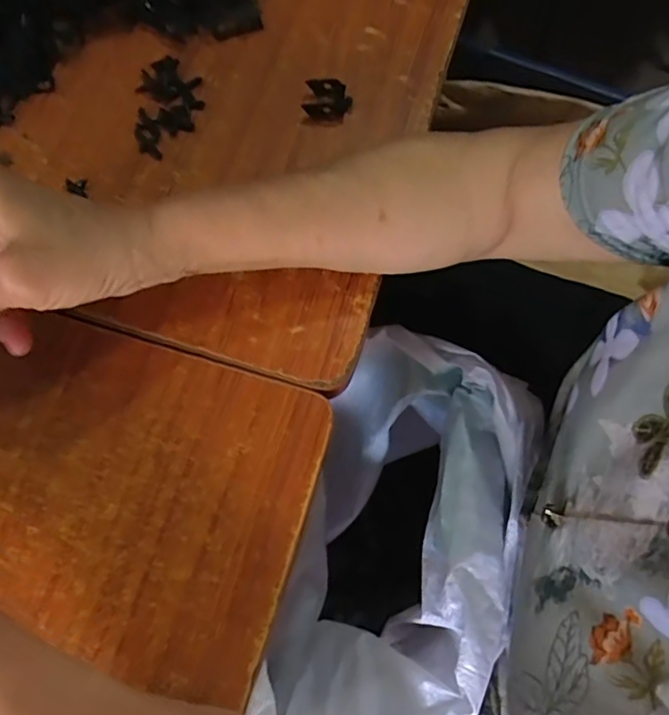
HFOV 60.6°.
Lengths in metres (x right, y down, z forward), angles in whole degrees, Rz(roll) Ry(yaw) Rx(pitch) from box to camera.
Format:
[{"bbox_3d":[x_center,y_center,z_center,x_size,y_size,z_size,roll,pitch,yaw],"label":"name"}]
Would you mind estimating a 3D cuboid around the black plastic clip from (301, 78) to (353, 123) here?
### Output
[{"bbox_3d":[-0.004,-0.179,0.401,0.032,0.011,0.030,0,73,-1],"label":"black plastic clip"}]

